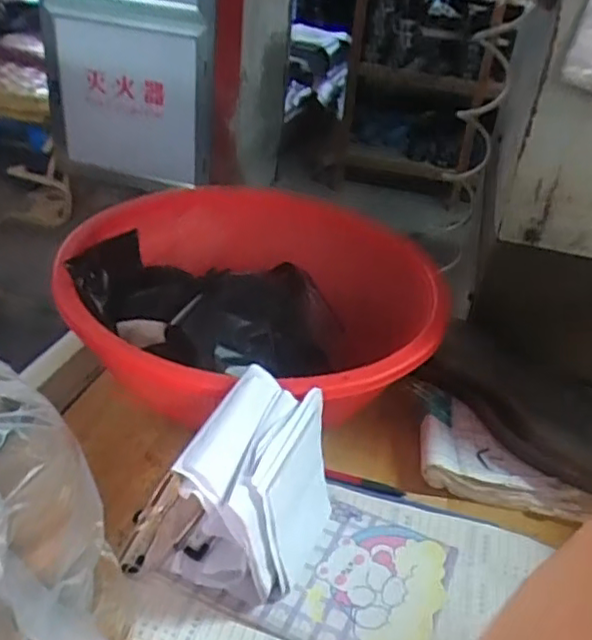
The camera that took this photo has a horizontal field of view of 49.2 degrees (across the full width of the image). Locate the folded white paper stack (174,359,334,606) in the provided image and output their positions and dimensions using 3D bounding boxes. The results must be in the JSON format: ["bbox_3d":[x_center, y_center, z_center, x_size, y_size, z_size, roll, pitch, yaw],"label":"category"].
[{"bbox_3d":[-0.028,0.130,0.508,0.097,0.137,0.129,16,32,14],"label":"folded white paper stack"}]

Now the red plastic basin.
[{"bbox_3d":[-0.040,0.007,0.711,0.391,0.165,0.374,8,31,0],"label":"red plastic basin"}]

